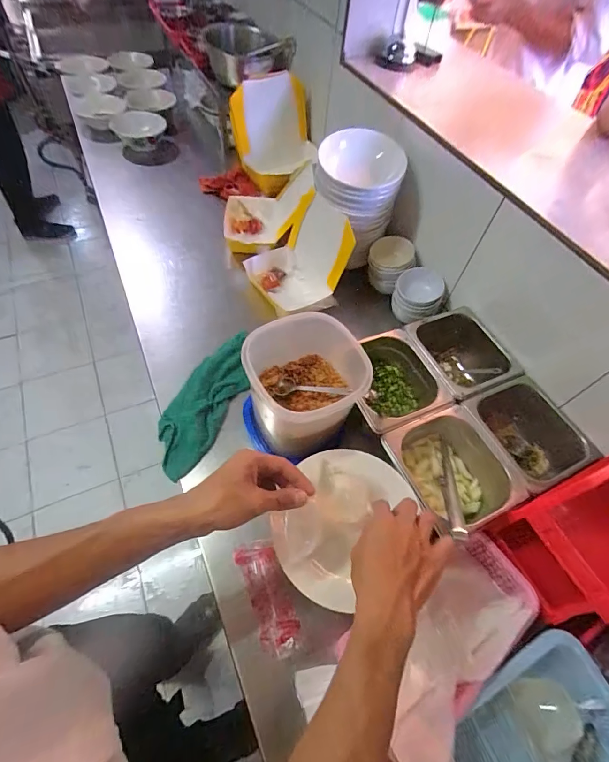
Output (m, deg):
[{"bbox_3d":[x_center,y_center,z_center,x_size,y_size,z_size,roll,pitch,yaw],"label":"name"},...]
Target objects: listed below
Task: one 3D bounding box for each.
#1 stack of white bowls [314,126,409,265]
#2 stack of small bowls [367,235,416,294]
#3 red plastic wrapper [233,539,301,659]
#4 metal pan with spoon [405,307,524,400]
[{"bbox_3d":[0.105,-0.382,0.795,0.164,0.218,0.162,-37,67,-25],"label":"stack of white bowls"},{"bbox_3d":[0.190,-0.261,0.824,0.094,0.088,0.085,13,57,3],"label":"stack of small bowls"},{"bbox_3d":[-0.049,0.293,0.506,0.054,0.039,0.142,-17,60,-15],"label":"red plastic wrapper"},{"bbox_3d":[0.300,-0.043,0.714,0.162,0.101,0.176,-19,61,-17],"label":"metal pan with spoon"}]

